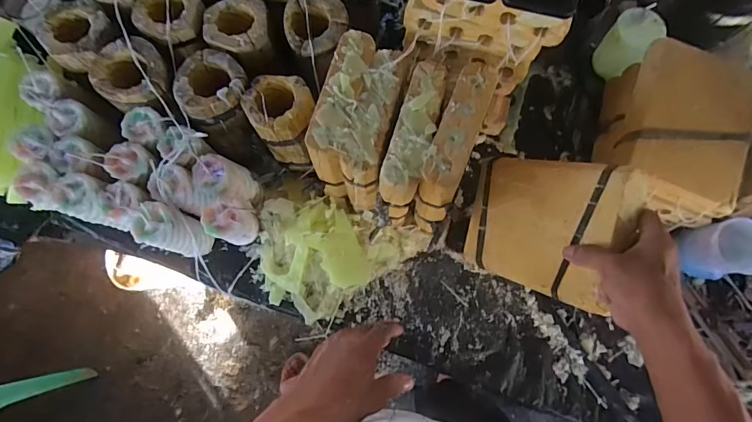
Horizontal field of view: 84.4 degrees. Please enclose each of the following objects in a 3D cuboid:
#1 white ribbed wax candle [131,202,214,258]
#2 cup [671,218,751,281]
[{"bbox_3d":[-0.282,0.031,0.578,0.059,0.140,0.058,20,77,4],"label":"white ribbed wax candle"},{"bbox_3d":[0.499,0.057,0.602,0.071,0.089,0.078,-10,77,-3],"label":"cup"}]

